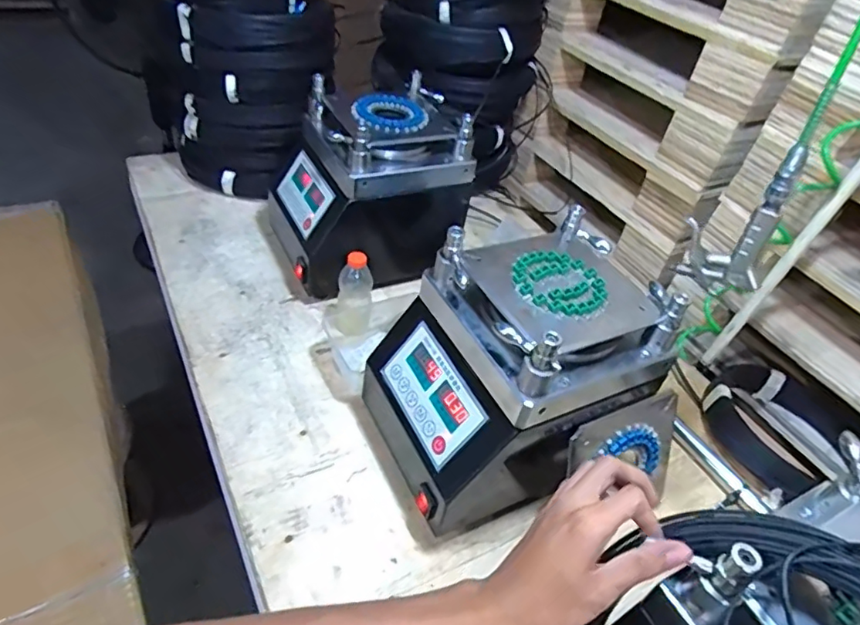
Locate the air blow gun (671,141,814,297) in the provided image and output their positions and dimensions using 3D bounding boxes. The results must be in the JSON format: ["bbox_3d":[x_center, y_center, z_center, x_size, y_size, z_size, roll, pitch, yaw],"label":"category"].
[{"bbox_3d":[0.329,-0.095,0.591,0.085,0.166,0.034,33,47,23],"label":"air blow gun"}]

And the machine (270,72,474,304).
[{"bbox_3d":[-0.097,-0.203,0.953,0.307,0.278,0.217,-18,49,-28],"label":"machine"}]

